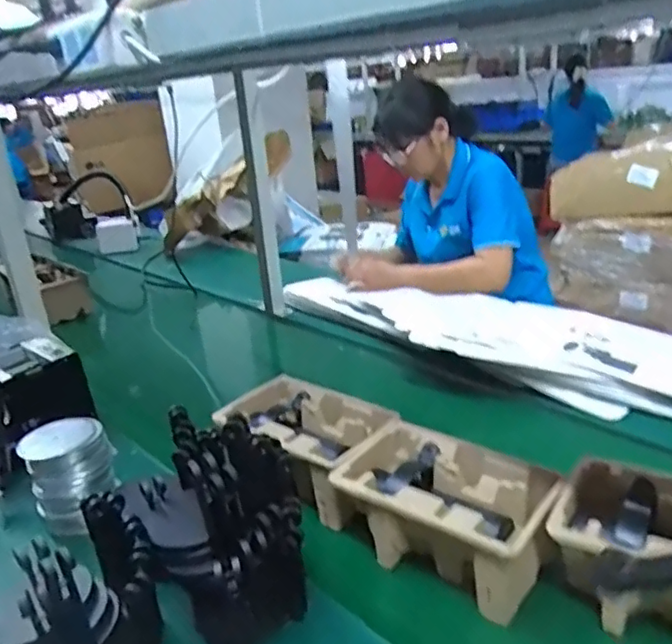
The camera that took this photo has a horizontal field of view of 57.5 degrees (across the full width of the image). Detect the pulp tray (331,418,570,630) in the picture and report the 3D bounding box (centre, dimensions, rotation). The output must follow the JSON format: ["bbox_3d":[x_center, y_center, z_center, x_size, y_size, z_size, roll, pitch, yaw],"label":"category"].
[{"bbox_3d":[0.125,0.220,0.696,0.225,0.111,0.148,12,28,35],"label":"pulp tray"}]

